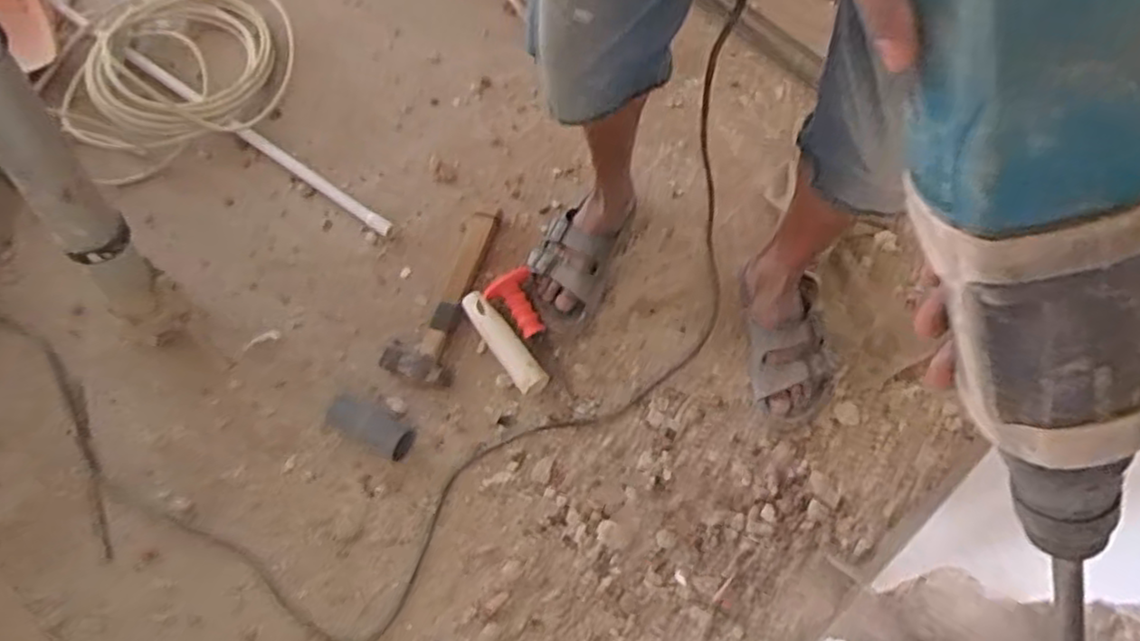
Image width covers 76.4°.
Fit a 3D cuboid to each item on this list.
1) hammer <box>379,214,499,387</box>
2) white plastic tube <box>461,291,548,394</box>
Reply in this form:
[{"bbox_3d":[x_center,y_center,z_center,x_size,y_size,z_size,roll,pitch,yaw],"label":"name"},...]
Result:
[{"bbox_3d":[-0.194,-0.047,1.097,0.102,0.031,0.288,14,70,7],"label":"hammer"},{"bbox_3d":[-0.099,0.027,1.059,0.043,0.047,0.174,-33,72,-10],"label":"white plastic tube"}]

